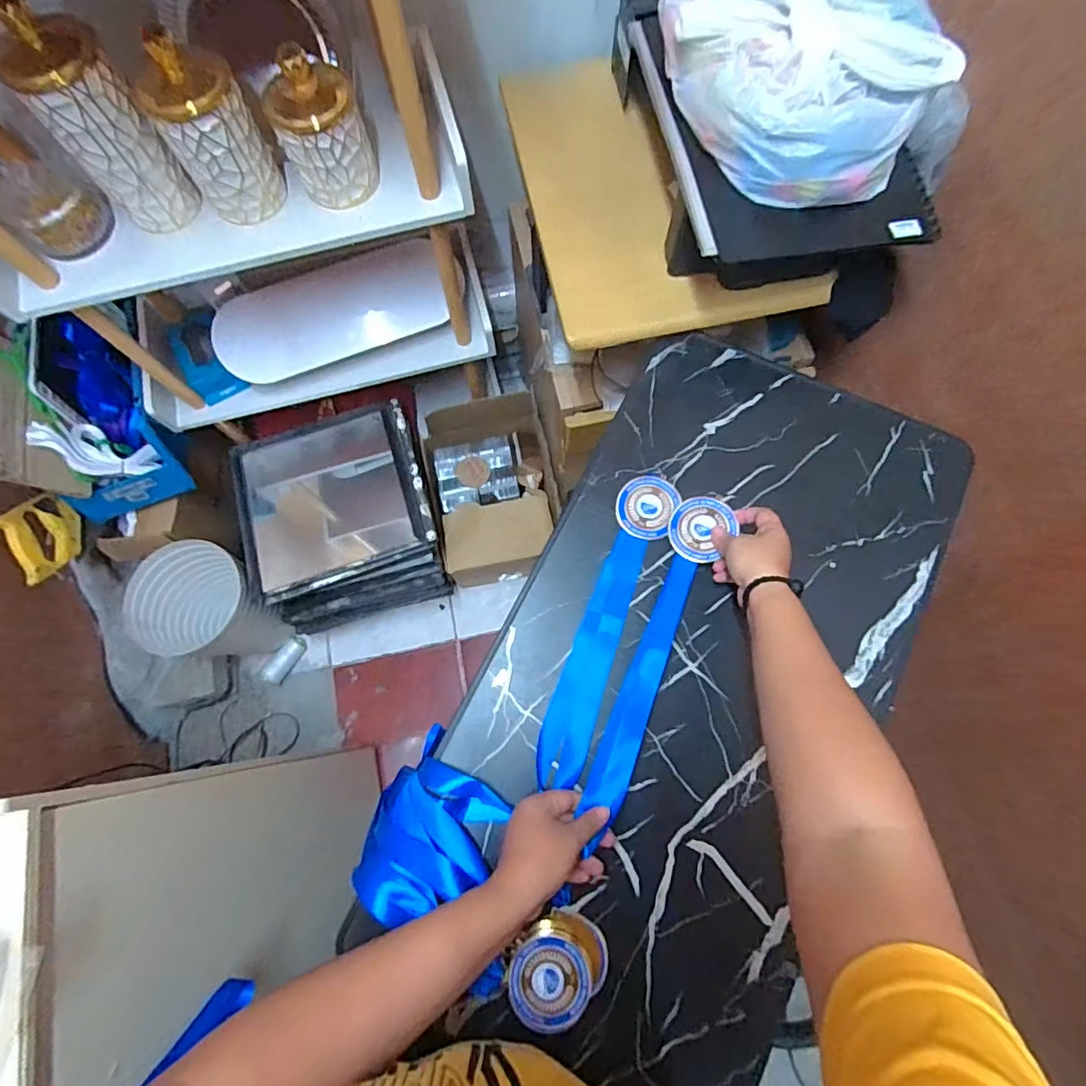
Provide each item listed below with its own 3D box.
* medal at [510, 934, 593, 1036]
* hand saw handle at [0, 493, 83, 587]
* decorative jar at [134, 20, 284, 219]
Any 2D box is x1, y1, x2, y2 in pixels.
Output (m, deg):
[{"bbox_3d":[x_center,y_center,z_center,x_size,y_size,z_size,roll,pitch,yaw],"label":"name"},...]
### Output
[{"bbox_3d":[0.007,0.398,0.500,0.070,0.006,0.074,8,76,4],"label":"medal"},{"bbox_3d":[-0.831,-0.010,0.924,0.023,0.119,0.118,-13,110,13],"label":"hand saw handle"},{"bbox_3d":[-0.387,-0.488,0.646,0.102,0.166,0.111,0,74,2],"label":"decorative jar"}]

